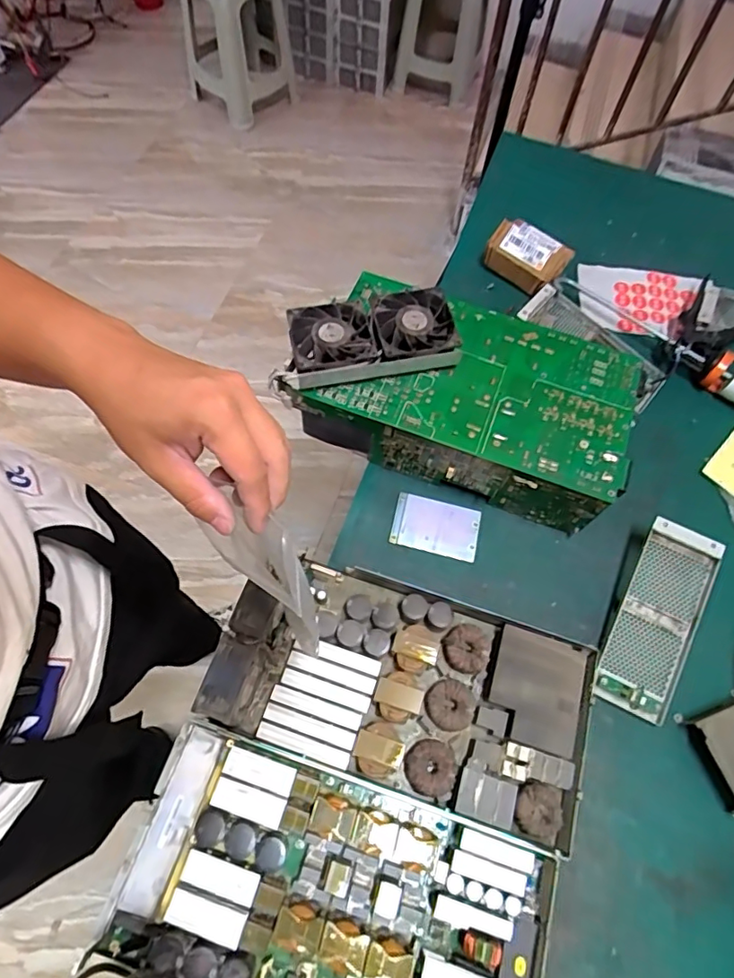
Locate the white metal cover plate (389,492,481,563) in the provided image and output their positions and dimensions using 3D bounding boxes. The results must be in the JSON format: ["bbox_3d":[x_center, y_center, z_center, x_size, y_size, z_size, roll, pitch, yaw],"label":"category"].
[{"bbox_3d":[0.089,0.049,0.690,0.108,0.012,0.070,13,65,3],"label":"white metal cover plate"}]

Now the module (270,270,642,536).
[{"bbox_3d":[0.119,-0.125,0.683,0.396,0.149,0.203,20,66,6],"label":"module"}]

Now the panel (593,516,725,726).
[{"bbox_3d":[0.341,0.152,0.626,0.085,0.018,0.220,25,79,8],"label":"panel"}]

